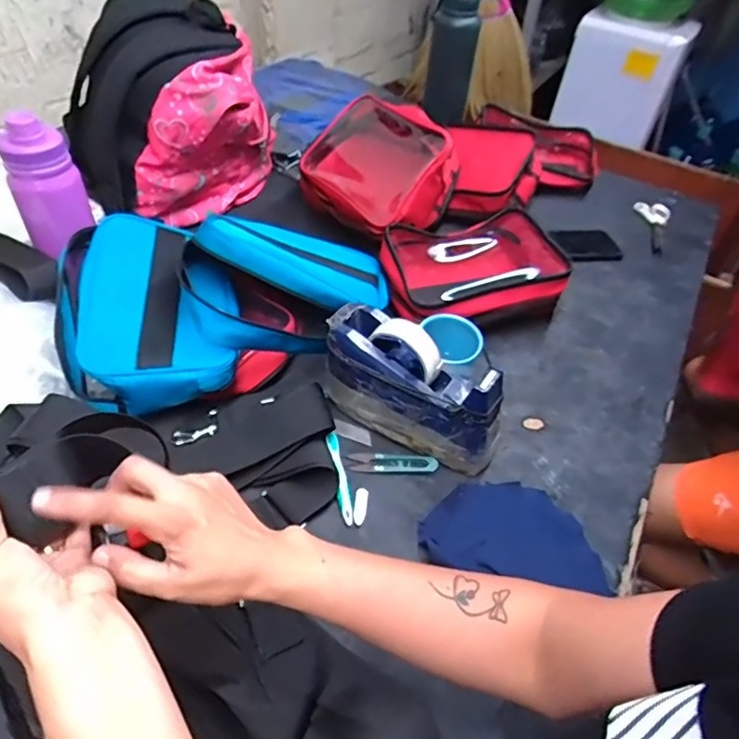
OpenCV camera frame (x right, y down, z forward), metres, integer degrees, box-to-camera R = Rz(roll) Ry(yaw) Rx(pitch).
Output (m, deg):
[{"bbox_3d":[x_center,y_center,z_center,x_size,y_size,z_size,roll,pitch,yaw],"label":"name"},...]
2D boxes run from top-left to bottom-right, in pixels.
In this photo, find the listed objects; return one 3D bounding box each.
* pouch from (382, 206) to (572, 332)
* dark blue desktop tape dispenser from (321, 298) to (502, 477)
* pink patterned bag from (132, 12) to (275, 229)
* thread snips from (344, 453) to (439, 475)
[{"bbox_3d":[0.149,-0.134,0.767,0.249,0.077,0.170,-11,48,-16],"label":"pouch"},{"bbox_3d":[0.046,0.020,0.588,0.199,0.116,0.065,28,49,20],"label":"dark blue desktop tape dispenser"},{"bbox_3d":[-0.245,-0.355,0.831,0.129,0.222,0.234,14,46,8],"label":"pink patterned bag"},{"bbox_3d":[0.025,0.102,0.587,0.096,0.009,0.022,6,46,-1],"label":"thread snips"}]

